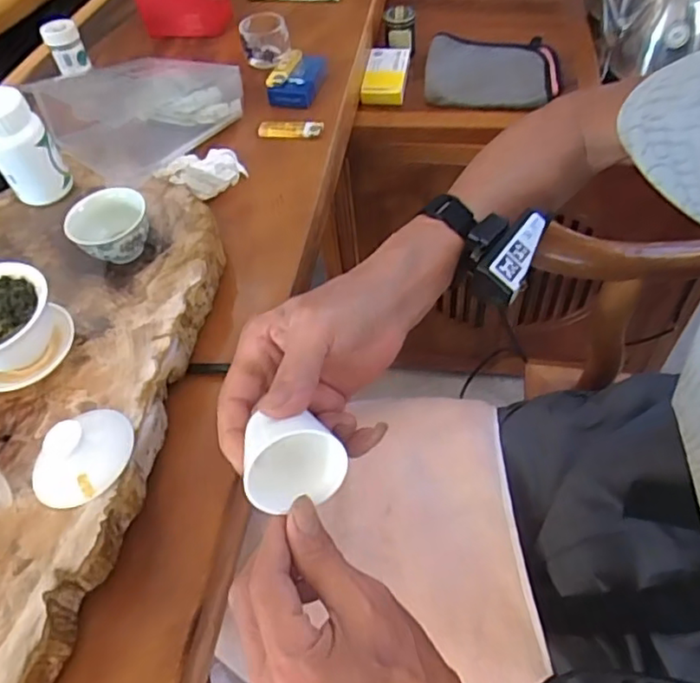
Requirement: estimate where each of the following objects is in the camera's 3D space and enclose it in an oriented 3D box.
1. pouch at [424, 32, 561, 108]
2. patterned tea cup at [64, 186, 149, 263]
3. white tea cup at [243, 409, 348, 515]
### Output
[{"bbox_3d":[0.210,-0.406,0.900,0.187,0.027,0.185,5,54,8],"label":"pouch"},{"bbox_3d":[-0.223,-0.103,0.572,0.071,0.044,0.068,-2,53,3],"label":"patterned tea cup"},{"bbox_3d":[-0.035,0.057,0.335,0.052,0.050,0.043,-13,33,-14],"label":"white tea cup"}]

